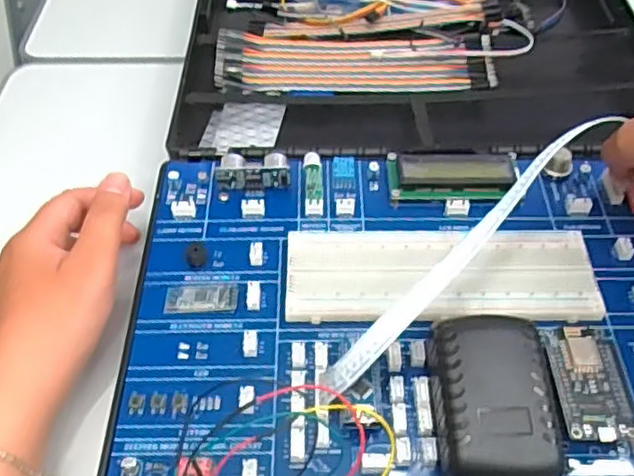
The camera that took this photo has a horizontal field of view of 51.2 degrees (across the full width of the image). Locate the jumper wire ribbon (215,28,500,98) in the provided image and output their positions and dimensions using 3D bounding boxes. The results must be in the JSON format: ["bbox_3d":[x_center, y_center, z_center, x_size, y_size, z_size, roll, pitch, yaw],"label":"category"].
[{"bbox_3d":[0.026,-0.137,0.511,0.202,0.010,0.063,0,50,0],"label":"jumper wire ribbon"}]

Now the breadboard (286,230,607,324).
[{"bbox_3d":[0.066,0.020,0.358,0.162,0.010,0.057,0,50,0],"label":"breadboard"}]

